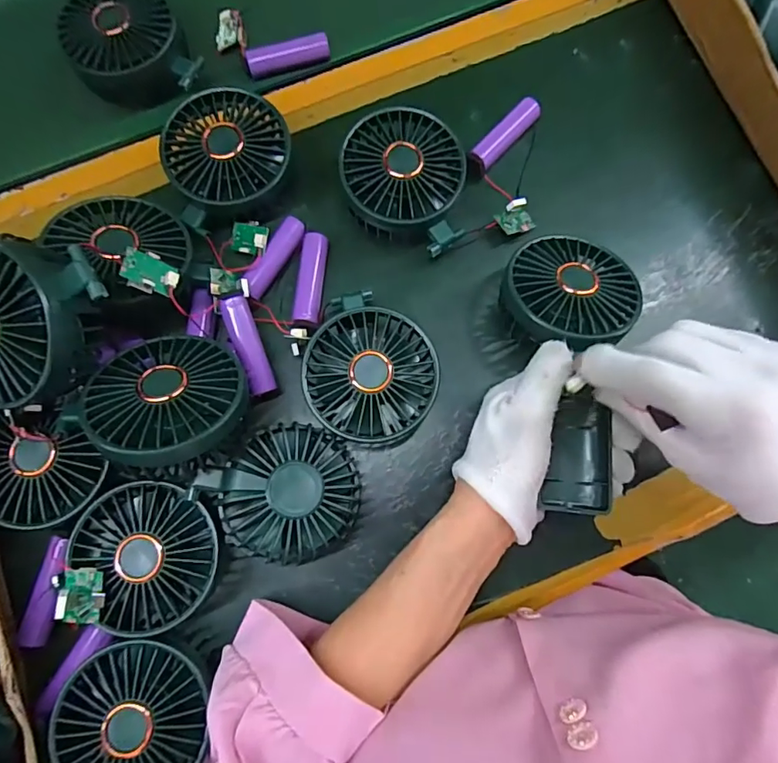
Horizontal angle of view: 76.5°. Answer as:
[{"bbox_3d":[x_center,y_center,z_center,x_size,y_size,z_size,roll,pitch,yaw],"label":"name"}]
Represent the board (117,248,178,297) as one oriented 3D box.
[{"bbox_3d":[-0.142,-0.065,0.293,0.030,0.012,0.022,20,69,-41],"label":"board"}]

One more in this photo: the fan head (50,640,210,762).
[{"bbox_3d":[-0.146,0.192,0.283,0.077,0.028,0.082,0,78,-1],"label":"fan head"}]

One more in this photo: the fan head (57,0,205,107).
[{"bbox_3d":[-0.199,-0.257,0.380,0.082,0.042,0.090,0,78,-1],"label":"fan head"}]

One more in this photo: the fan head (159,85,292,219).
[{"bbox_3d":[-0.113,-0.160,0.351,0.083,0.039,0.083,0,78,-1],"label":"fan head"}]

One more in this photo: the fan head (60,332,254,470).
[{"bbox_3d":[-0.126,0.011,0.284,0.084,0.028,0.085,7,50,3],"label":"fan head"}]

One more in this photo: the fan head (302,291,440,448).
[{"bbox_3d":[-0.014,-0.004,0.333,0.089,0.047,0.085,0,78,-1],"label":"fan head"}]

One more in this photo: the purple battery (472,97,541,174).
[{"bbox_3d":[0.090,-0.190,0.385,0.017,0.017,0.070,42,81,8],"label":"purple battery"}]

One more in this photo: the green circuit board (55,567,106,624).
[{"bbox_3d":[-0.172,0.121,0.275,0.019,0.013,0.031,-2,78,-1],"label":"green circuit board"}]

